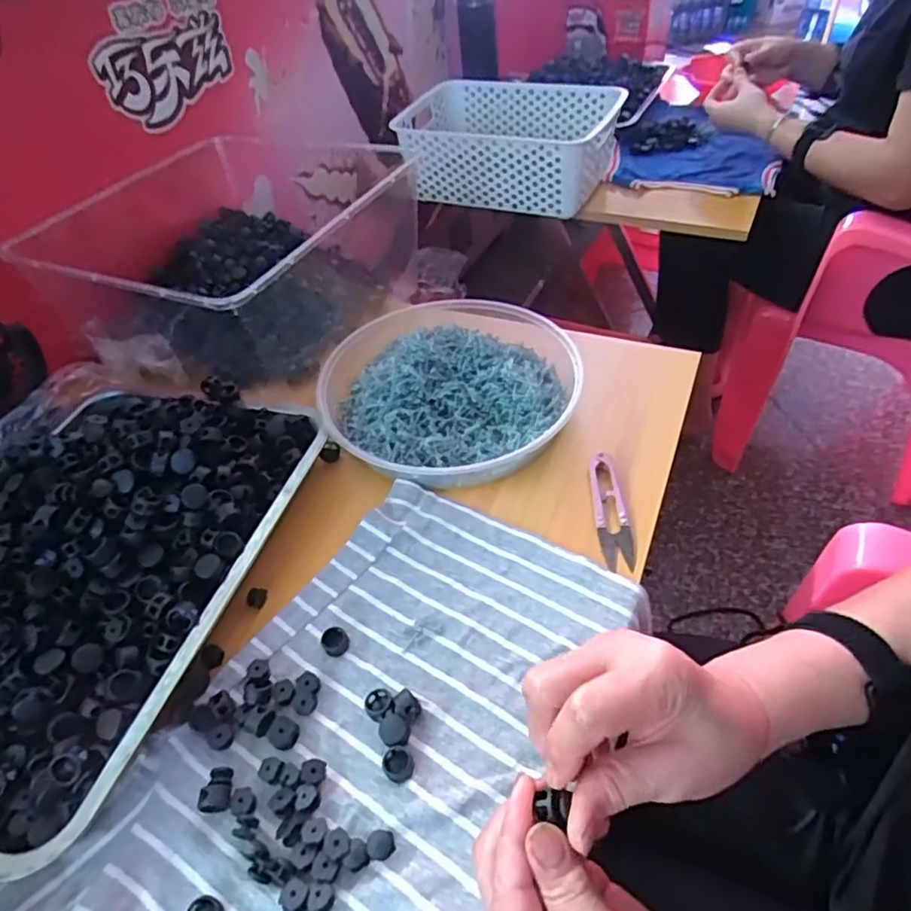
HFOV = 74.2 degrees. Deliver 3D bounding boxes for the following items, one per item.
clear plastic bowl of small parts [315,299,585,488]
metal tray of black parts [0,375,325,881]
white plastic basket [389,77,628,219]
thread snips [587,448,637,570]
[{"bbox_3d":[-0.008,-0.071,0.525,0.222,0.050,0.222,-3,46,3],"label":"clear plastic bowl of small parts"},{"bbox_3d":[-0.264,0.056,0.411,0.243,0.087,0.340,10,49,15],"label":"metal tray of black parts"},{"bbox_3d":[0.076,-0.468,0.912,0.310,0.108,0.203,15,50,20],"label":"white plastic basket"},{"bbox_3d":[0.115,0.040,0.448,0.021,0.014,0.097,-3,46,3],"label":"thread snips"}]

